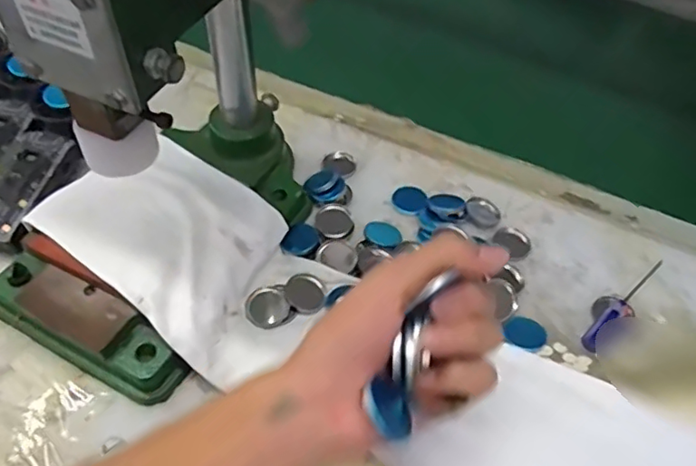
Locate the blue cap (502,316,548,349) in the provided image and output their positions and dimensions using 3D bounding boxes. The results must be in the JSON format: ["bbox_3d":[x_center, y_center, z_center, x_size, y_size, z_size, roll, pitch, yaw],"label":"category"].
[{"bbox_3d":[0.130,0.073,0.417,0.030,0.004,0.025,16,53,8],"label":"blue cap"}]

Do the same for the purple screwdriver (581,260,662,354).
[{"bbox_3d":[0.211,0.051,0.432,0.115,0.021,0.014,-36,63,-27],"label":"purple screwdriver"}]

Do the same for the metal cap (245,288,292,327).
[{"bbox_3d":[-0.060,0.055,0.422,0.031,0.007,0.030,-22,77,-14],"label":"metal cap"}]

